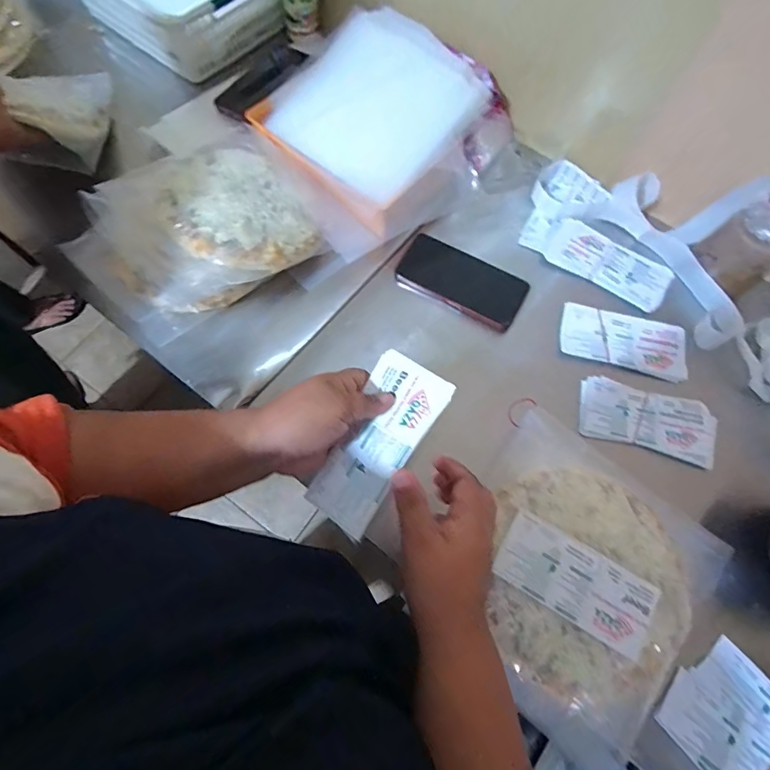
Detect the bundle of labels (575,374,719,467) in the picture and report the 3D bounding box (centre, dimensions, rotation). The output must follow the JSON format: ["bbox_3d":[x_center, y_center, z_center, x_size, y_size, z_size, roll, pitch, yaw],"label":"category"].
[{"bbox_3d":[0.306,0.039,0.518,0.152,0.011,0.077,15,70,5],"label":"bundle of labels"}]

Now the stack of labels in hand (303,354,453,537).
[{"bbox_3d":[-0.008,0.046,0.373,0.073,0.005,0.147,29,81,28],"label":"stack of labels in hand"}]

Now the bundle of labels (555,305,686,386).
[{"bbox_3d":[0.301,-0.055,0.556,0.159,0.012,0.077,16,70,5],"label":"bundle of labels"}]

